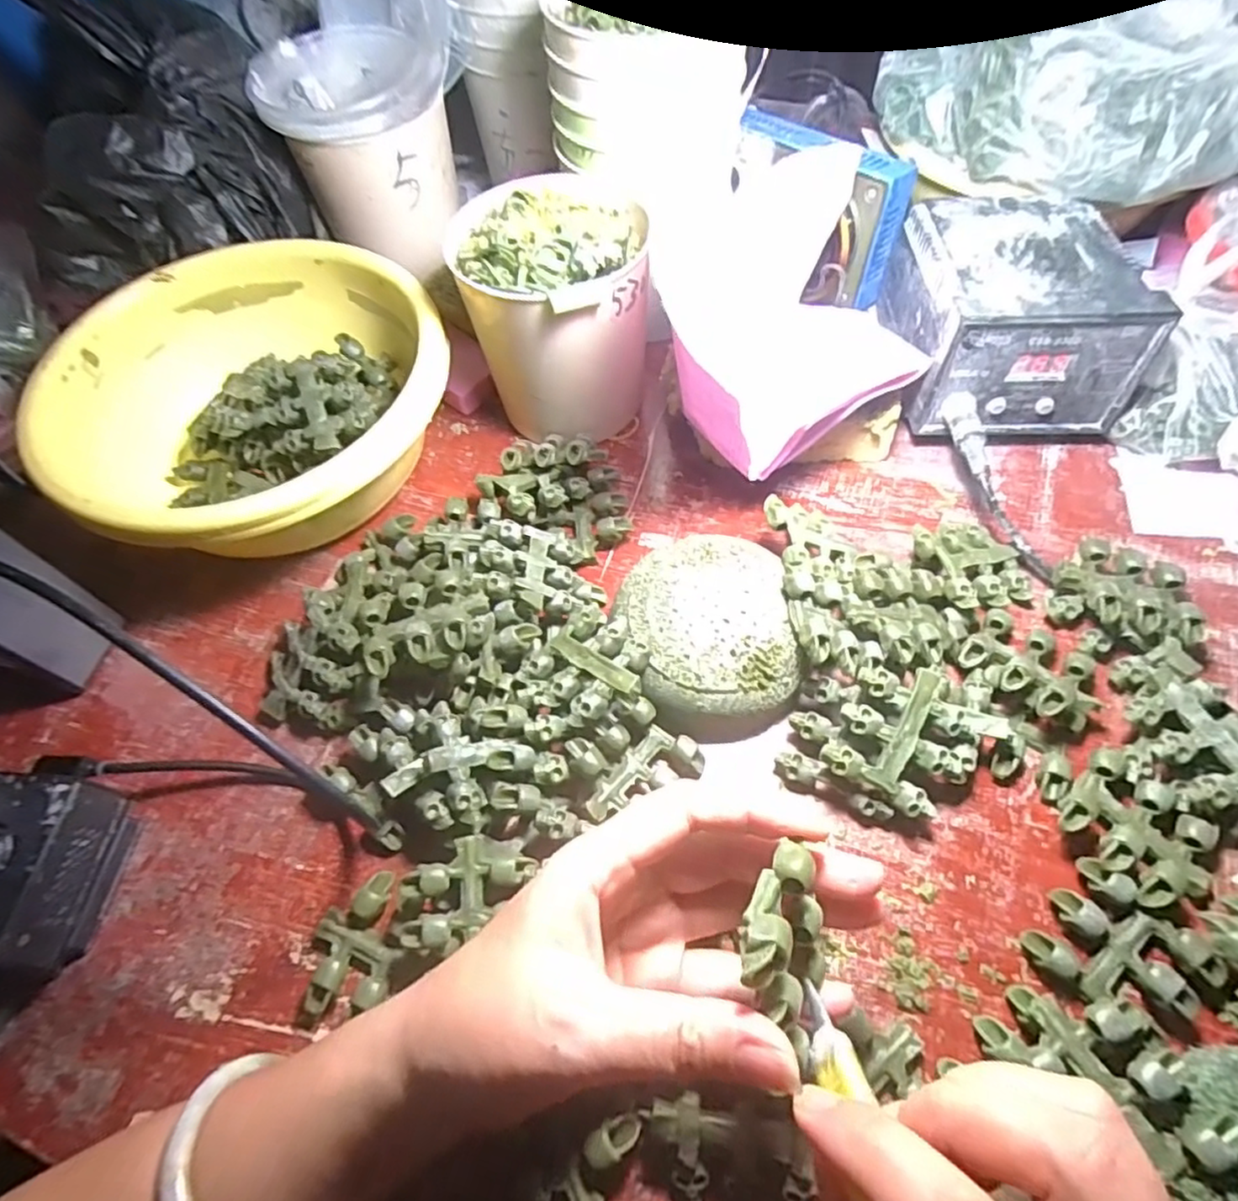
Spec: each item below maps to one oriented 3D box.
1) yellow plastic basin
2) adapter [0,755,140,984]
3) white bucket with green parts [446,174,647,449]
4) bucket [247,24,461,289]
[{"bbox_3d":[-0.220,-0.118,0.405,0.214,0.075,0.214,-2,60,3],"label":"yellow plastic basin"},{"bbox_3d":[-0.275,0.118,0.300,0.075,0.056,0.086,4,60,7],"label":"adapter"},{"bbox_3d":[-0.036,-0.173,0.411,0.093,0.121,0.102,-2,60,3],"label":"white bucket with green parts"},{"bbox_3d":[-0.180,-0.325,0.483,0.112,0.119,0.108,-2,60,3],"label":"bucket"}]

